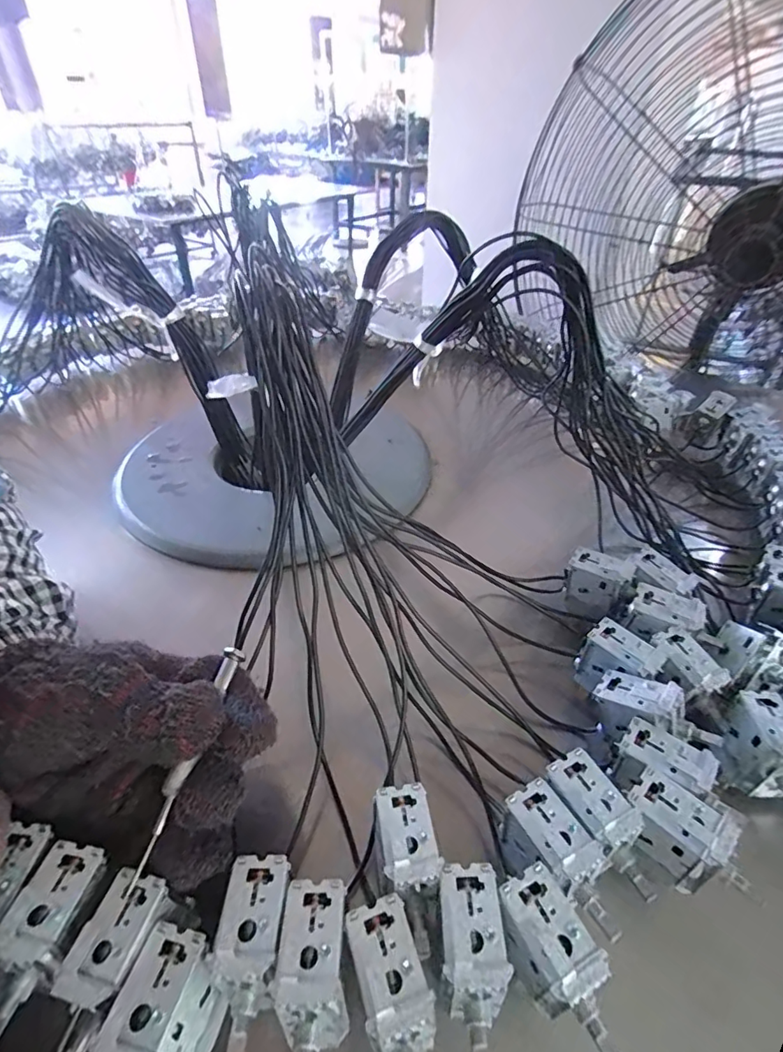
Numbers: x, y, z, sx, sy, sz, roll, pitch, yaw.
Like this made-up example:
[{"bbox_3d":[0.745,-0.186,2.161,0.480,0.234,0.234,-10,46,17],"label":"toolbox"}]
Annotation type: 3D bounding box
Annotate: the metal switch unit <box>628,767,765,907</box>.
[{"bbox_3d":[0.128,0.134,0.215,0.052,0.039,0.023,25,43,32],"label":"metal switch unit"}]

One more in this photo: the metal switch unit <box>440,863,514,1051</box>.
[{"bbox_3d":[0.030,0.155,0.180,0.023,0.018,0.054,2,38,1],"label":"metal switch unit"}]

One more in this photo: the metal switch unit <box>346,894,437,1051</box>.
[{"bbox_3d":[0.001,0.163,0.172,0.023,0.020,0.056,-11,37,-13],"label":"metal switch unit"}]

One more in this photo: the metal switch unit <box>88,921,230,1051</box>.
[{"bbox_3d":[-0.081,0.177,0.172,0.028,0.036,0.053,8,37,13],"label":"metal switch unit"}]

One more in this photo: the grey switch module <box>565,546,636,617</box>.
[{"bbox_3d":[0.139,0.041,0.344,0.038,0.042,0.020,22,42,30],"label":"grey switch module"}]

